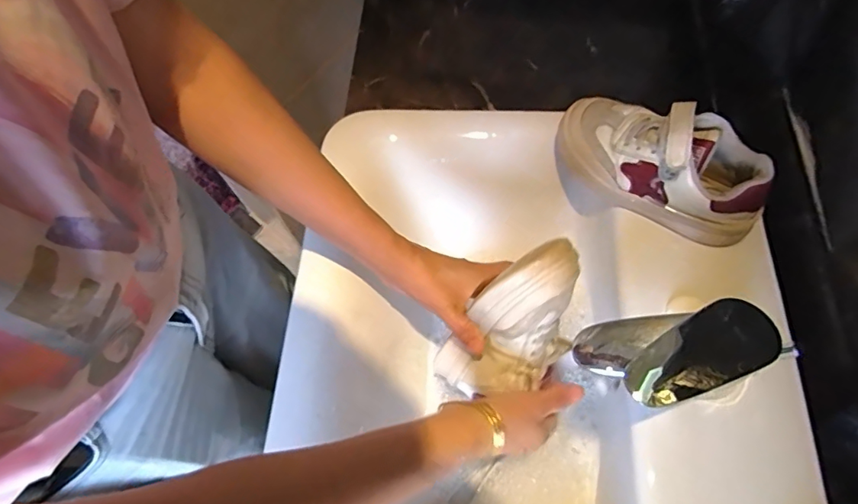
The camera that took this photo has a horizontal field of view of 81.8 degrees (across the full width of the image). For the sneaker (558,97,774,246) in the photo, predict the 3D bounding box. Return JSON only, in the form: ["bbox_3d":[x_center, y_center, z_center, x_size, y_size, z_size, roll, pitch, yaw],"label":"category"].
[{"bbox_3d":[0.209,-0.087,0.453,0.191,0.078,0.082,33,72,16],"label":"sneaker"}]

